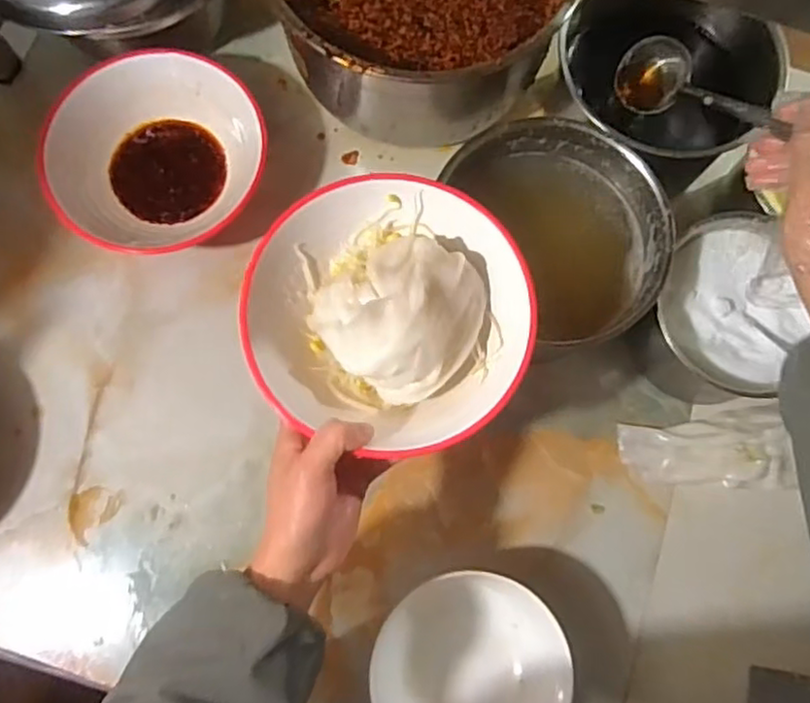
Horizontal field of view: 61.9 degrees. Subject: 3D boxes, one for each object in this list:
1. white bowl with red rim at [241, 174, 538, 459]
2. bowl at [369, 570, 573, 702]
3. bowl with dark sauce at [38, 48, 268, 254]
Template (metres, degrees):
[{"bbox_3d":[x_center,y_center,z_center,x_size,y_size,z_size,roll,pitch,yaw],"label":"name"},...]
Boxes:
[{"bbox_3d":[-0.010,-0.029,0.479,0.192,0.057,0.189,0,77,-1],"label":"white bowl with red rim"},{"bbox_3d":[0.055,0.265,0.557,0.156,0.068,0.154,5,77,0],"label":"bowl"},{"bbox_3d":[-0.236,-0.183,0.661,0.195,0.074,0.192,0,77,-1],"label":"bowl with dark sauce"}]

